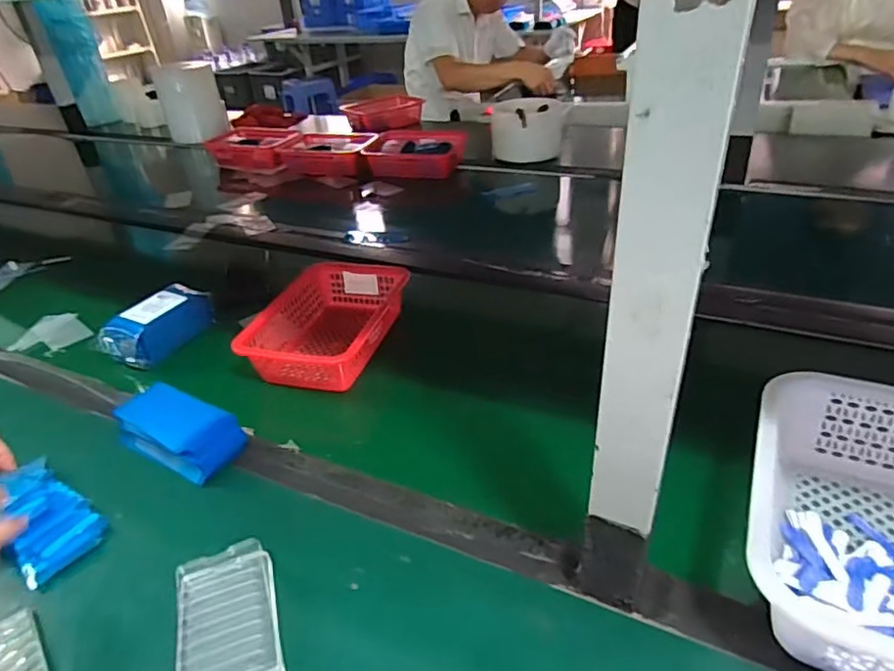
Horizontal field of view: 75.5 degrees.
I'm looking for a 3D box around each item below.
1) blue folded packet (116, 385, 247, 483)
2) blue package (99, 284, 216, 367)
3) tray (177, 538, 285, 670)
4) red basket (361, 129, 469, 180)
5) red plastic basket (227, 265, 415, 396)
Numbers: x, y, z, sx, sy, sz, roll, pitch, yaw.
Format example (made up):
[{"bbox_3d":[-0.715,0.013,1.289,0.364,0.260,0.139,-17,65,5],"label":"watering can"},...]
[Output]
[{"bbox_3d":[-0.277,0.097,0.599,0.134,0.047,0.069,14,38,28],"label":"blue folded packet"},{"bbox_3d":[-0.384,-0.016,0.772,0.061,0.053,0.132,11,37,24],"label":"blue package"},{"bbox_3d":[-0.161,0.213,0.426,0.070,0.021,0.143,-16,35,-15],"label":"tray"},{"bbox_3d":[-0.068,-0.433,1.373,0.234,0.066,0.180,4,35,14],"label":"red basket"},{"bbox_3d":[-0.153,-0.014,0.758,0.146,0.062,0.229,7,35,19],"label":"red plastic basket"}]

